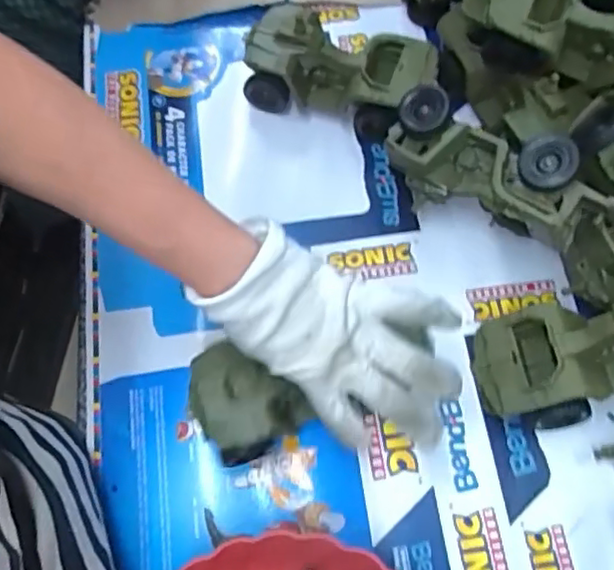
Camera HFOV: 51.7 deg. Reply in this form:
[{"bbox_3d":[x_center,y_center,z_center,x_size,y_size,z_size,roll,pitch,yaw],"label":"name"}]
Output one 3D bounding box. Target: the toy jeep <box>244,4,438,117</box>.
[{"bbox_3d":[0.030,-0.196,0.598,0.174,0.084,0.074,12,69,7],"label":"toy jeep"}]

